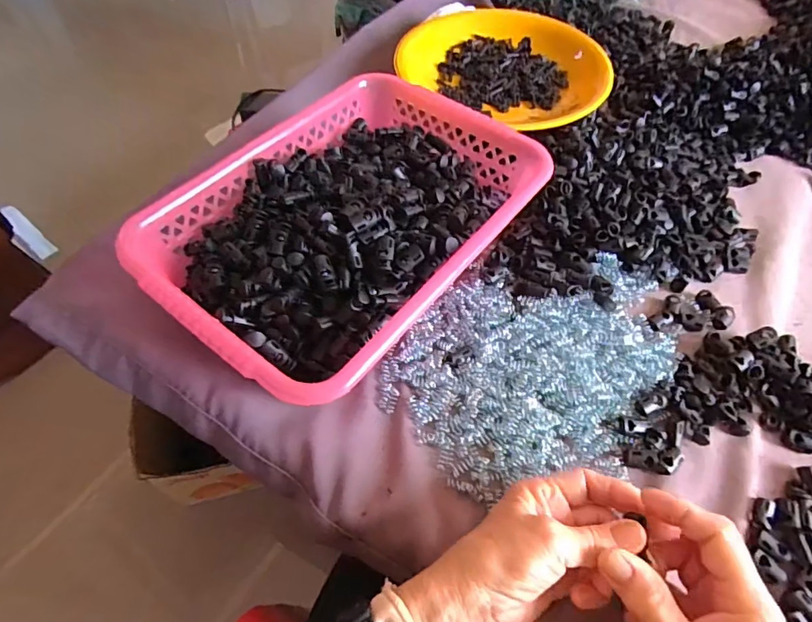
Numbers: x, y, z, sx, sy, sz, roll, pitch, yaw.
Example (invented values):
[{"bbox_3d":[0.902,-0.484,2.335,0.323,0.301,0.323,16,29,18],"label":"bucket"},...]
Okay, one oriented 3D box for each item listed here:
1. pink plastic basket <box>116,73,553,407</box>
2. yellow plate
[{"bbox_3d":[-0.045,-0.078,0.405,0.215,0.078,0.302,33,61,19],"label":"pink plastic basket"},{"bbox_3d":[0.125,-0.302,0.595,0.240,0.033,0.185,26,59,15],"label":"yellow plate"}]

